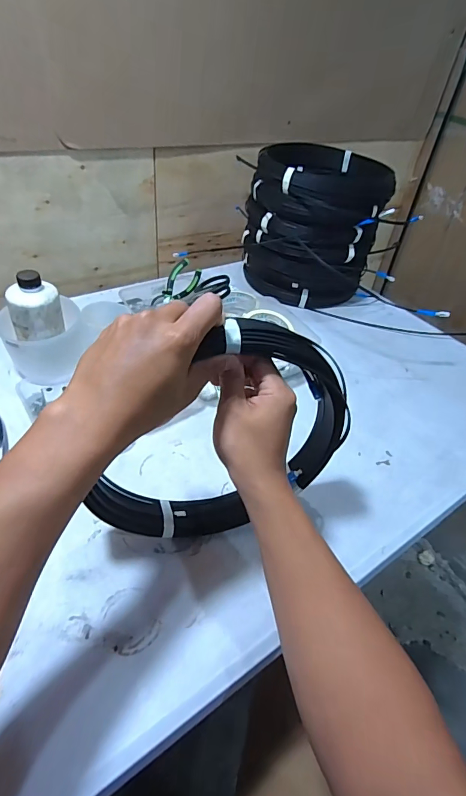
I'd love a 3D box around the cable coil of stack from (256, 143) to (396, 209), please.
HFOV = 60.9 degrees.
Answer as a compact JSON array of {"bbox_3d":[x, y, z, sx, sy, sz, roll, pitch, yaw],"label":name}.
[{"bbox_3d":[0.181,-0.461,0.815,0.248,0.048,0.257,3,42,-3],"label":"cable coil of stack"}]

